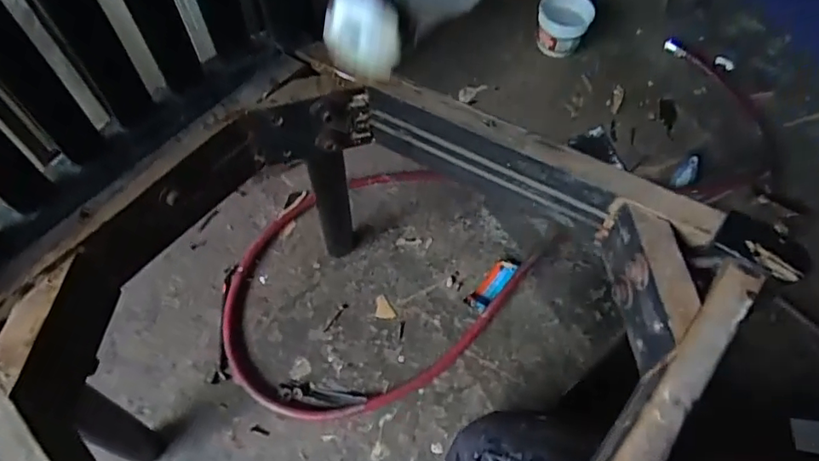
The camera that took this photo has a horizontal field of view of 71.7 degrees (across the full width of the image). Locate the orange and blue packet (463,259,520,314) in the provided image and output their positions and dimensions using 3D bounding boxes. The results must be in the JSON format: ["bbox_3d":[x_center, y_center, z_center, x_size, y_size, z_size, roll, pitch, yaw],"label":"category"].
[{"bbox_3d":[0.119,0.072,0.796,0.031,0.021,0.103,36,68,16],"label":"orange and blue packet"}]

